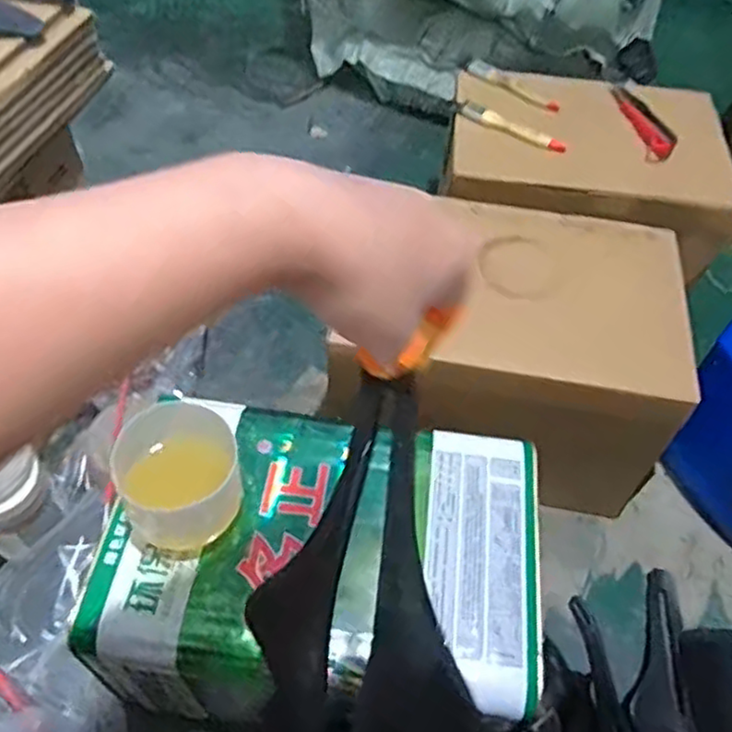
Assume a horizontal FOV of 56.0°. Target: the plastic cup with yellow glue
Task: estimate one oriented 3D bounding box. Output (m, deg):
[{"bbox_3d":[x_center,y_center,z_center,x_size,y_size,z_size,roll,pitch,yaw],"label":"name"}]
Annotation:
[{"bbox_3d":[-0.146,0.084,0.541,0.088,0.069,0.094,1,53,-2],"label":"plastic cup with yellow glue"}]

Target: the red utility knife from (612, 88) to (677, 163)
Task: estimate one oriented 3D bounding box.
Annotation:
[{"bbox_3d":[0.362,-0.320,0.896,0.038,0.017,0.153,-6,54,-7],"label":"red utility knife"}]

